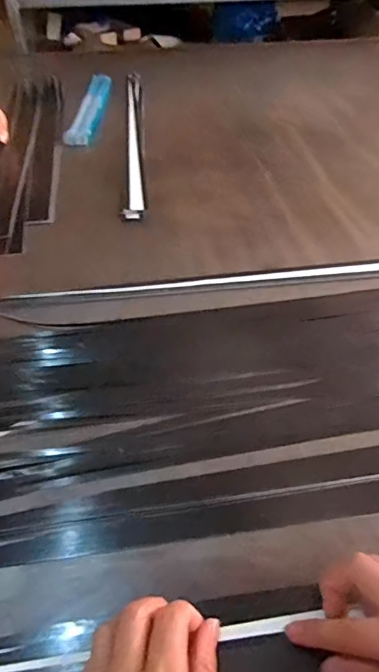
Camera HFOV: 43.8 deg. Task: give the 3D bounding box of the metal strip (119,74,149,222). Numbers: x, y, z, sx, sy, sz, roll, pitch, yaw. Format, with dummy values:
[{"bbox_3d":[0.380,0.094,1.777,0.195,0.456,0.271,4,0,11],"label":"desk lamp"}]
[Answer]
[{"bbox_3d":[-0.104,-0.397,0.903,0.039,0.015,0.653,-4,44,-3],"label":"metal strip"}]

